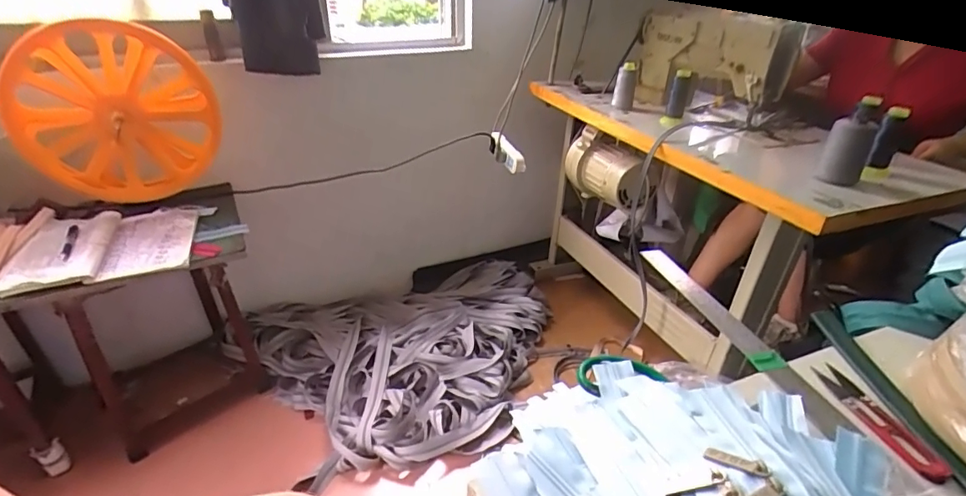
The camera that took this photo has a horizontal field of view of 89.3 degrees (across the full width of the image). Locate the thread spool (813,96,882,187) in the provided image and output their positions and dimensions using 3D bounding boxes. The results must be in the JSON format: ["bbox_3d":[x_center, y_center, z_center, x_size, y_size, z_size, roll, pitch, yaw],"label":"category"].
[{"bbox_3d":[0.664,-0.181,0.891,0.068,0.132,0.071,27,18,36],"label":"thread spool"}]

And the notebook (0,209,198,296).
[{"bbox_3d":[-0.758,-0.006,0.990,0.299,0.021,0.225,-7,40,-22],"label":"notebook"}]

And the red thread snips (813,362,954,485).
[{"bbox_3d":[0.338,0.144,0.420,0.029,0.020,0.124,-2,31,-4],"label":"red thread snips"}]

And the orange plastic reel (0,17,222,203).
[{"bbox_3d":[-0.742,-0.269,0.998,0.367,0.344,0.078,-10,32,-17],"label":"orange plastic reel"}]

